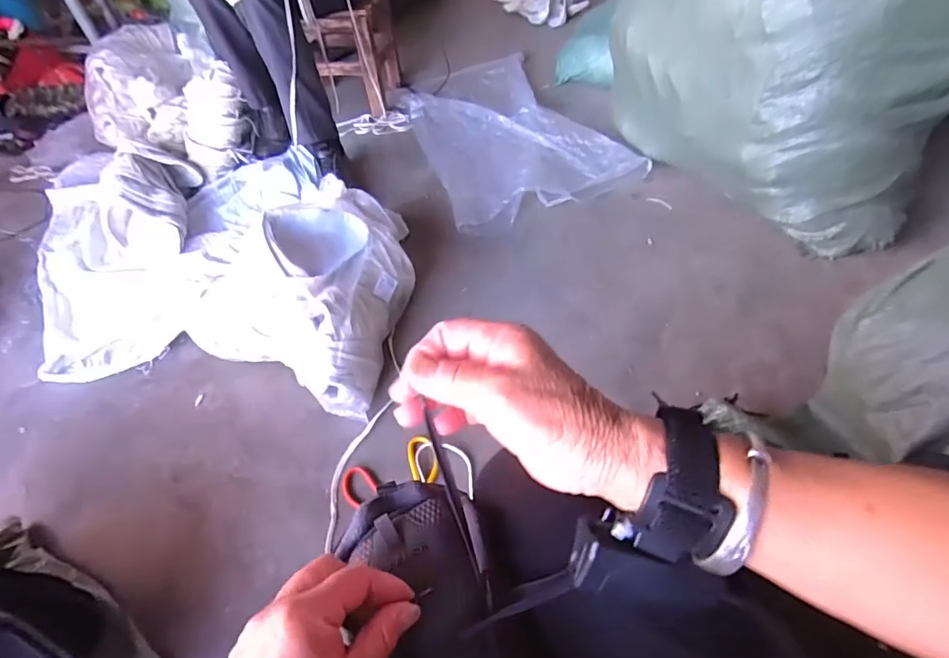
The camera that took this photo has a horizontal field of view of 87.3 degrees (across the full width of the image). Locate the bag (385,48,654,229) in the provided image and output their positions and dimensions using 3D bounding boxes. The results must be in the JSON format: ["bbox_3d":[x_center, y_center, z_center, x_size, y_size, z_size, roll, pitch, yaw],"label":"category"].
[{"bbox_3d":[0.053,-0.593,1.436,0.523,0.054,0.811,-23,53,-12],"label":"bag"}]

